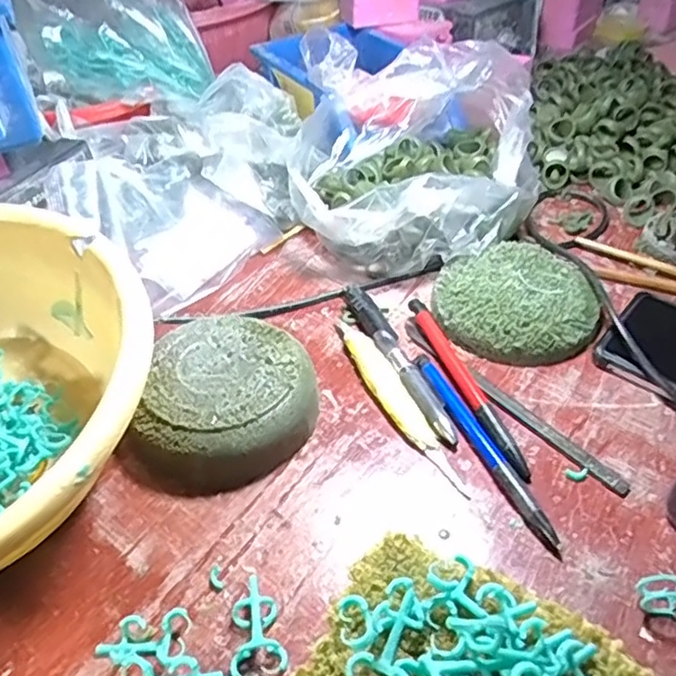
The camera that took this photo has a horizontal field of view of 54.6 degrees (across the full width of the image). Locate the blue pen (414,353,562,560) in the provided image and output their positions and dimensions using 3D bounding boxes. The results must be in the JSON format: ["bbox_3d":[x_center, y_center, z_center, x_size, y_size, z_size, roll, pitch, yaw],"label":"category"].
[{"bbox_3d":[0.078,0.057,0.360,0.011,0.008,0.141,-16,45,-16],"label":"blue pen"}]

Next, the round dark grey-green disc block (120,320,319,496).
[{"bbox_3d":[-0.063,0.036,0.369,0.095,0.035,0.101,0,43,0],"label":"round dark grey-green disc block"}]

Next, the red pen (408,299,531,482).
[{"bbox_3d":[0.076,0.025,0.391,0.011,0.012,0.142,-14,44,-14],"label":"red pen"}]

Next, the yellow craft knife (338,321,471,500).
[{"bbox_3d":[0.033,0.034,0.387,0.018,0.009,0.141,-16,45,-16],"label":"yellow craft knife"}]

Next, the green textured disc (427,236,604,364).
[{"bbox_3d":[0.118,-0.025,0.439,0.101,0.022,0.099,0,43,0],"label":"green textured disc"}]

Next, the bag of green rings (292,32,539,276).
[{"bbox_3d":[0.057,-0.147,0.513,0.190,0.105,0.205,5,43,6],"label":"bag of green rings"}]

